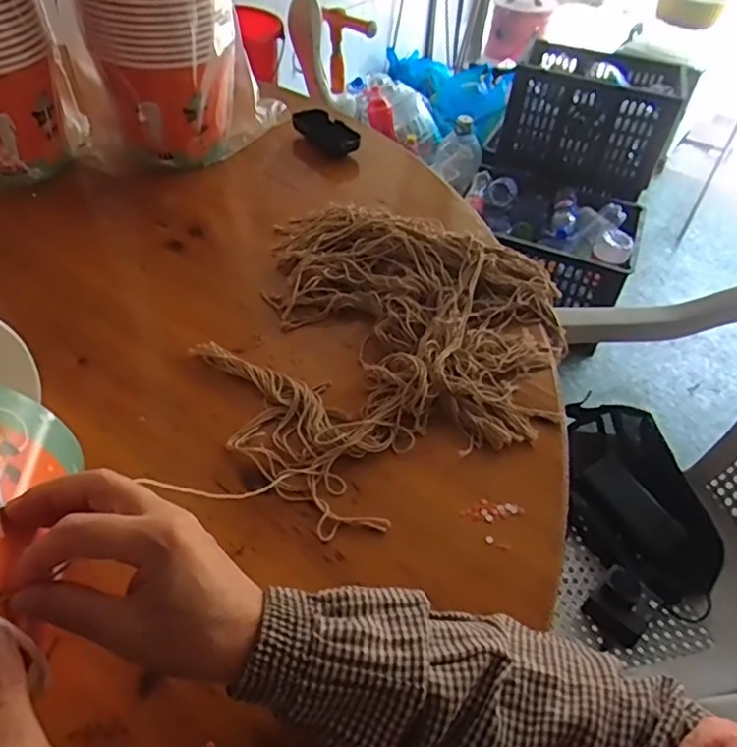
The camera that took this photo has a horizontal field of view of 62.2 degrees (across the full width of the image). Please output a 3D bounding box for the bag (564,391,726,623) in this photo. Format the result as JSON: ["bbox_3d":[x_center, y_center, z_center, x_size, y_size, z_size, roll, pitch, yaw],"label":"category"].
[{"bbox_3d":[0.382,0.183,0.881,0.192,0.077,0.320,-14,49,-17],"label":"bag"}]

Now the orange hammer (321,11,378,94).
[{"bbox_3d":[-0.051,-0.809,1.562,0.068,0.190,0.158,-23,53,-24],"label":"orange hammer"}]

